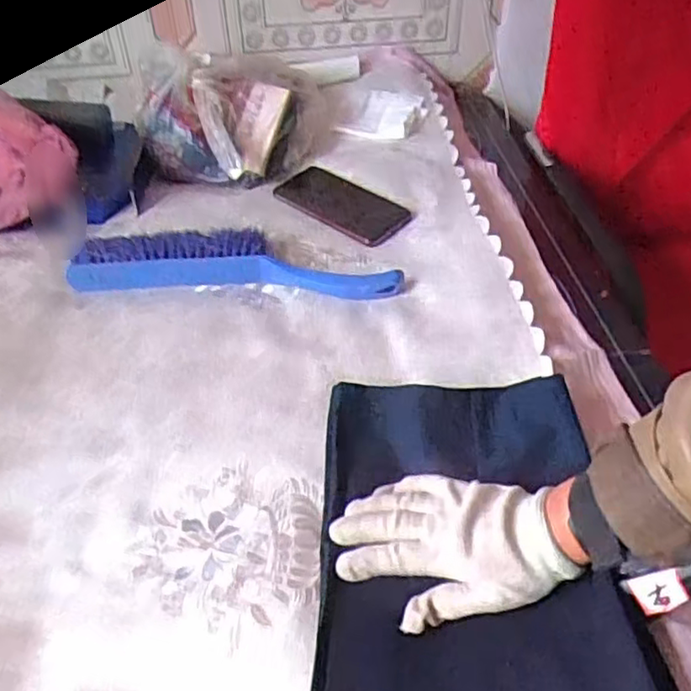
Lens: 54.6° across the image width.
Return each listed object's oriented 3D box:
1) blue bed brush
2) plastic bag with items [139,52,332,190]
[{"bbox_3d":[-0.116,-0.091,0.718,0.356,0.041,0.092,1,42,6],"label":"blue bed brush"},{"bbox_3d":[-0.144,-0.296,0.883,0.242,0.124,0.171,-5,43,-6],"label":"plastic bag with items"}]

